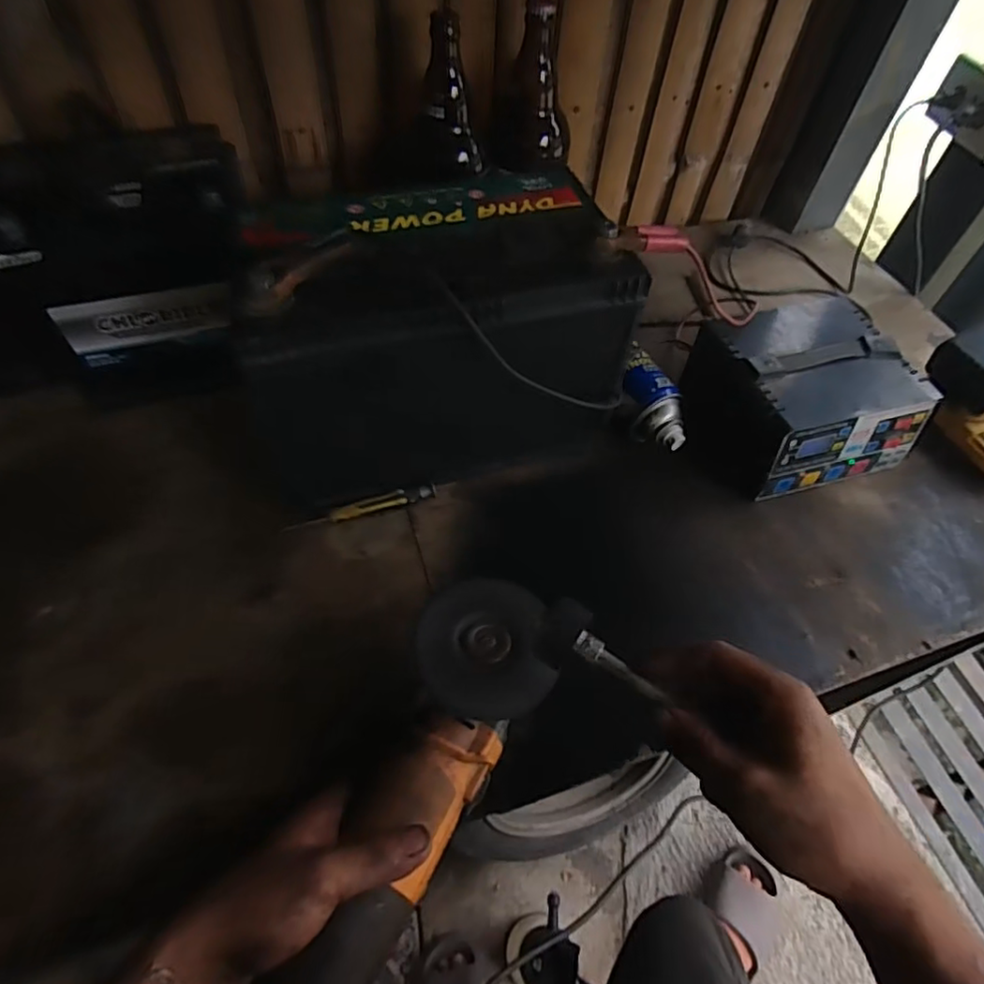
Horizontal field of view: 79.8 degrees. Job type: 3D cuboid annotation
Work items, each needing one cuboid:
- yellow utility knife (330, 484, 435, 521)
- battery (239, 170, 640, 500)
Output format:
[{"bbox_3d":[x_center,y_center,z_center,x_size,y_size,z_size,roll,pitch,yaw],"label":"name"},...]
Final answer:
[{"bbox_3d":[-0.098,0.010,0.537,0.095,0.018,0.012,-13,56,-13],"label":"yellow utility knife"},{"bbox_3d":[-0.051,-0.127,0.518,0.307,0.218,0.170,-11,56,-12],"label":"battery"}]

